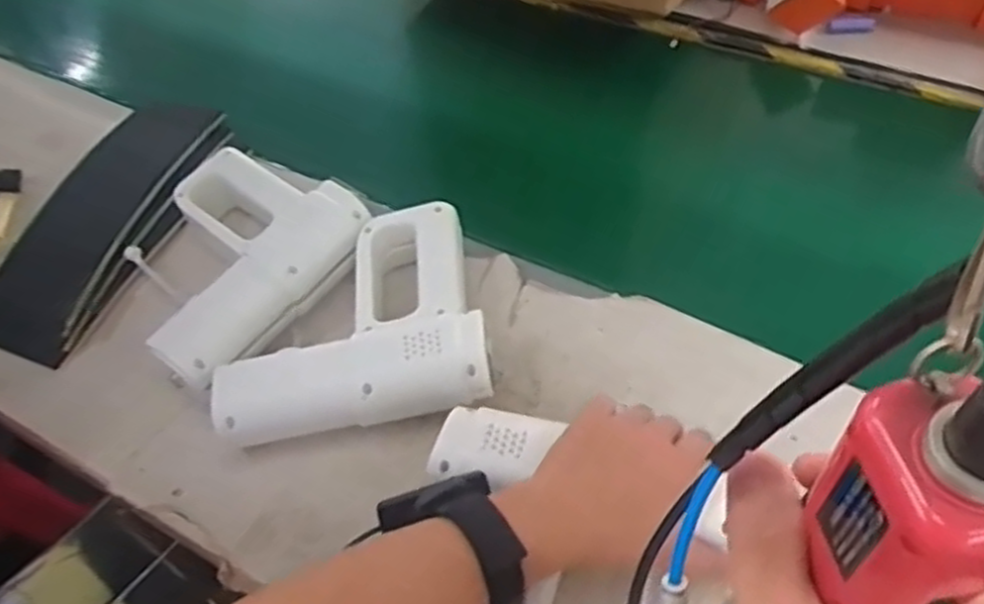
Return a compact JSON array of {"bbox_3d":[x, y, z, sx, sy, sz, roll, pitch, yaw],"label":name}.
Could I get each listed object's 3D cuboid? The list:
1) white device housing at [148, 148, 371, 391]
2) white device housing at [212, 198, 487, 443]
[{"bbox_3d":[-0.227,-0.037,0.676,0.191,0.061,0.215,29,60,25],"label":"white device housing"},{"bbox_3d":[-0.117,0.013,0.616,0.207,0.045,0.185,-12,51,-4],"label":"white device housing"}]

